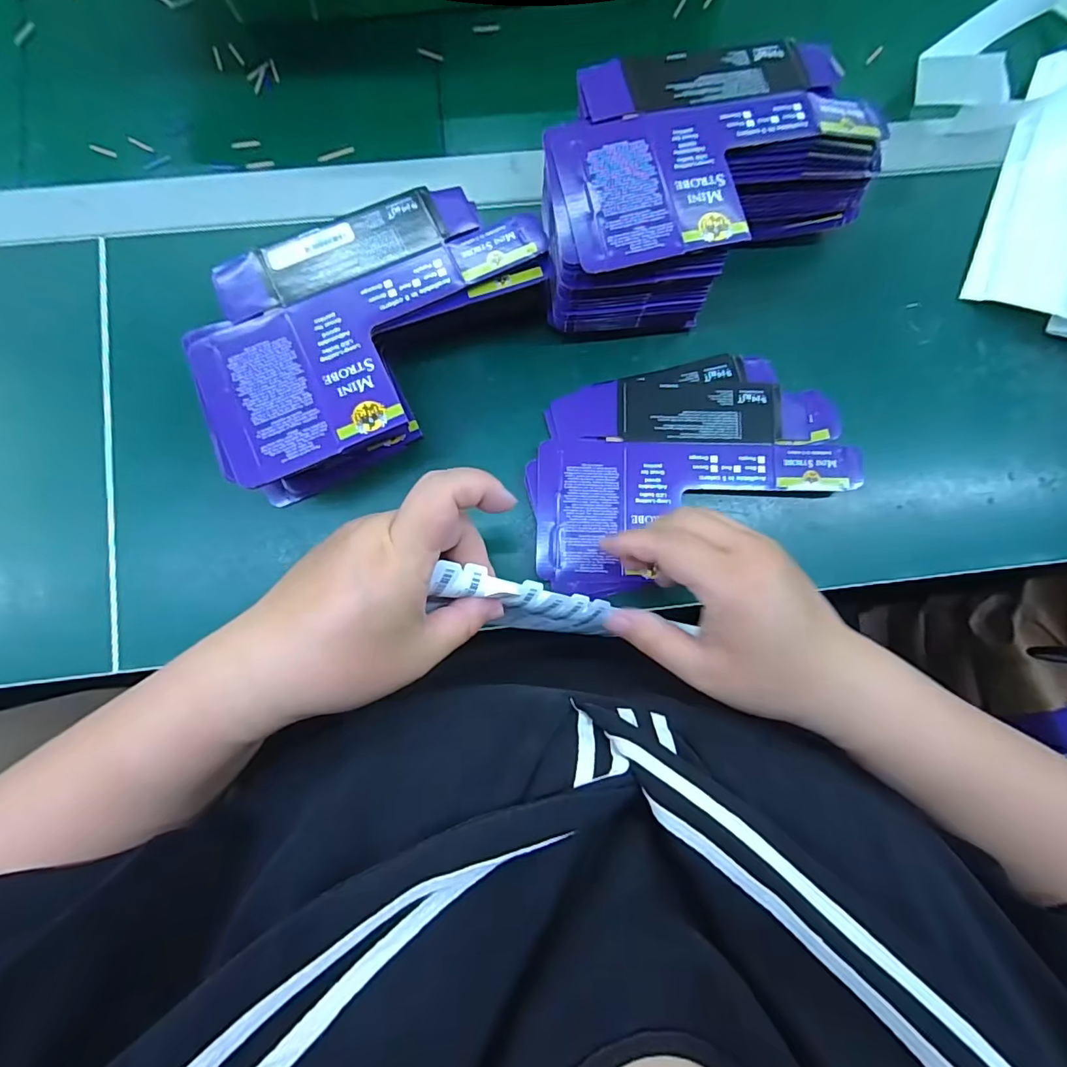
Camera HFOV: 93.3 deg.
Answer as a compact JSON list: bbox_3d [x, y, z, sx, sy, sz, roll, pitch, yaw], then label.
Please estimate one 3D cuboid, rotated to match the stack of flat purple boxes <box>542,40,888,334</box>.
[{"bbox_3d":[0.107,-0.219,0.330,0.223,0.077,0.141,-12,85,-3],"label":"stack of flat purple boxes"}]

